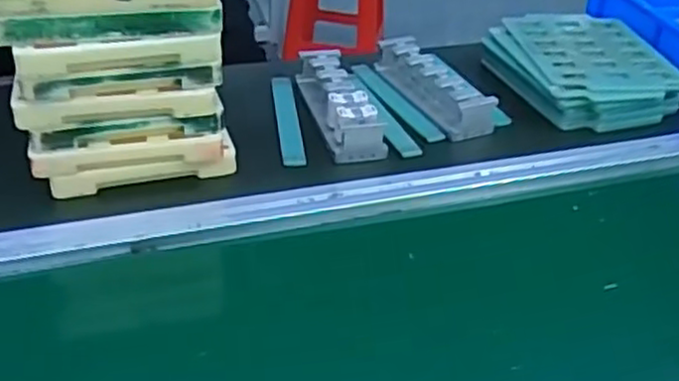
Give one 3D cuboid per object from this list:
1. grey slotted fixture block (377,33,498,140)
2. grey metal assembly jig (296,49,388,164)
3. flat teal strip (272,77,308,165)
[{"bbox_3d":[0.110,-0.131,0.884,0.065,0.042,0.195,-17,41,-27],"label":"grey slotted fixture block"},{"bbox_3d":[0.000,-0.106,0.837,0.064,0.045,0.195,-6,37,-14],"label":"grey metal assembly jig"},{"bbox_3d":[-0.061,-0.087,0.846,0.026,0.009,0.206,-5,34,-6],"label":"flat teal strip"}]

